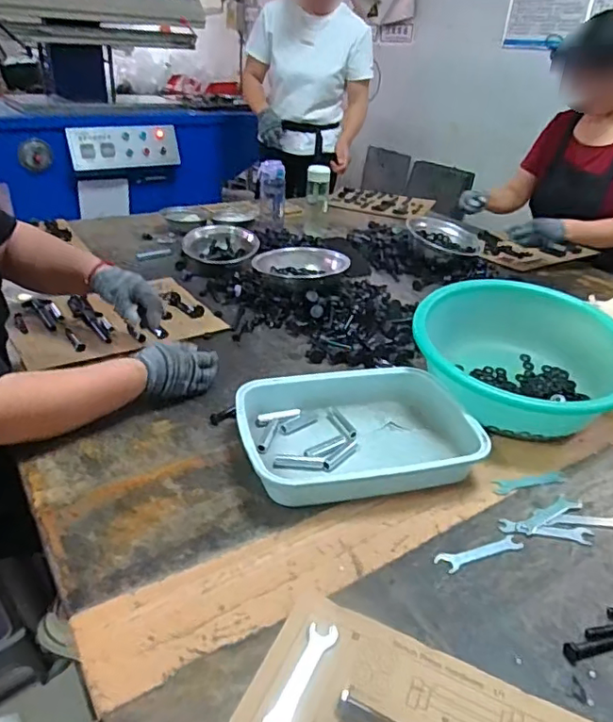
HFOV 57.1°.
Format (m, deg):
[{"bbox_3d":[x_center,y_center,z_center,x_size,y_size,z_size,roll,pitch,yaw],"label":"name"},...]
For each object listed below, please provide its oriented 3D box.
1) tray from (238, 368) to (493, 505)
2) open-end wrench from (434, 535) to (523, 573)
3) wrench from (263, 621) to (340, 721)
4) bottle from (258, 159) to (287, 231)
[{"bbox_3d":[0.065,0.095,0.794,0.313,0.058,0.238,-3,31,-10],"label":"tray"},{"bbox_3d":[0.200,0.220,0.651,0.110,0.004,0.027,-10,33,-21],"label":"open-end wrench"},{"bbox_3d":[-0.003,0.282,0.504,0.027,0.006,0.111,15,32,20],"label":"wrench"},{"bbox_3d":[-0.099,-0.488,1.663,0.079,0.179,0.073,1,30,-4],"label":"bottle"}]

